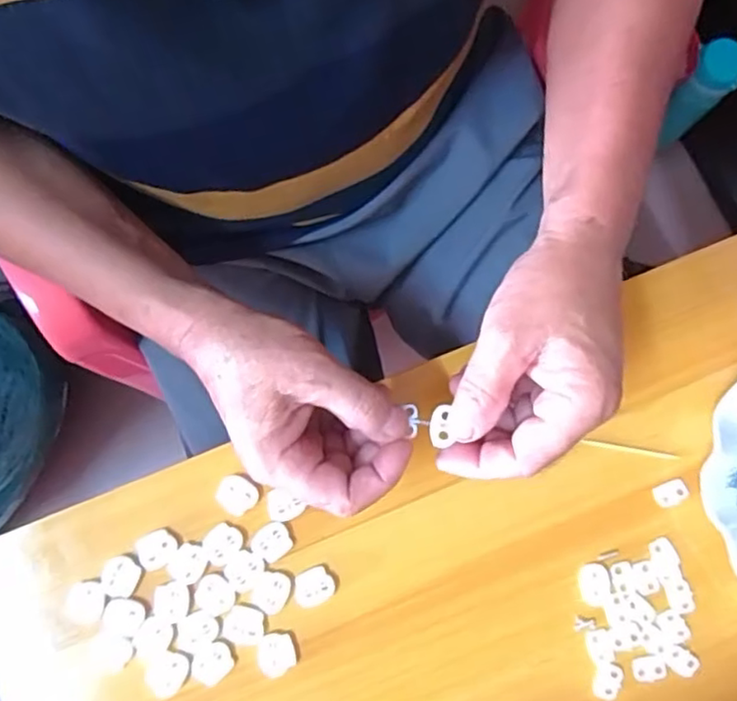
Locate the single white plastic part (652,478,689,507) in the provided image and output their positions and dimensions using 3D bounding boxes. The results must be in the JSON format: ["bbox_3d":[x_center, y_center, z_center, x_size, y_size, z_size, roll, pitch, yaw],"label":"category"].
[{"bbox_3d":[0.185,0.087,0.393,0.019,0.007,0.014,-23,80,-3],"label":"single white plastic part"}]

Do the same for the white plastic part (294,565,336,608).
[{"bbox_3d":[-0.033,0.140,0.379,0.023,0.004,0.020,-26,80,-3],"label":"white plastic part"}]

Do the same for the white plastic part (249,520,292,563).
[{"bbox_3d":[-0.057,0.113,0.379,0.022,0.004,0.020,-38,81,-5],"label":"white plastic part"}]

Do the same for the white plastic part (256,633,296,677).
[{"bbox_3d":[-0.054,0.176,0.370,0.021,0.004,0.023,-8,79,0],"label":"white plastic part"}]

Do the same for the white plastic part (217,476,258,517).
[{"bbox_3d":[-0.078,0.086,0.381,0.023,0.005,0.021,0,80,1],"label":"white plastic part"}]

